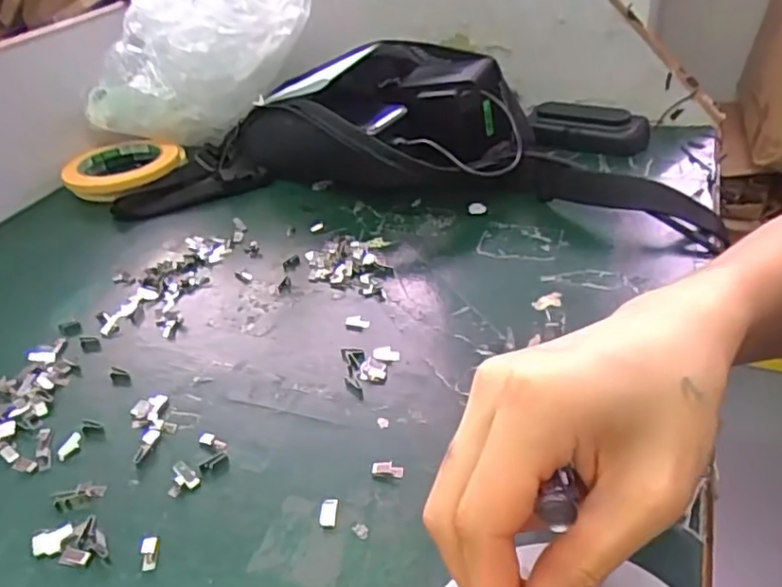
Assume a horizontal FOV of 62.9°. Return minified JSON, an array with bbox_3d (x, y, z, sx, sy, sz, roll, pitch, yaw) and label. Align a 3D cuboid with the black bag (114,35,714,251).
[{"bbox_3d":[0.008,-0.136,0.536,0.463,0.087,0.186,6,37,17],"label":"black bag"}]

